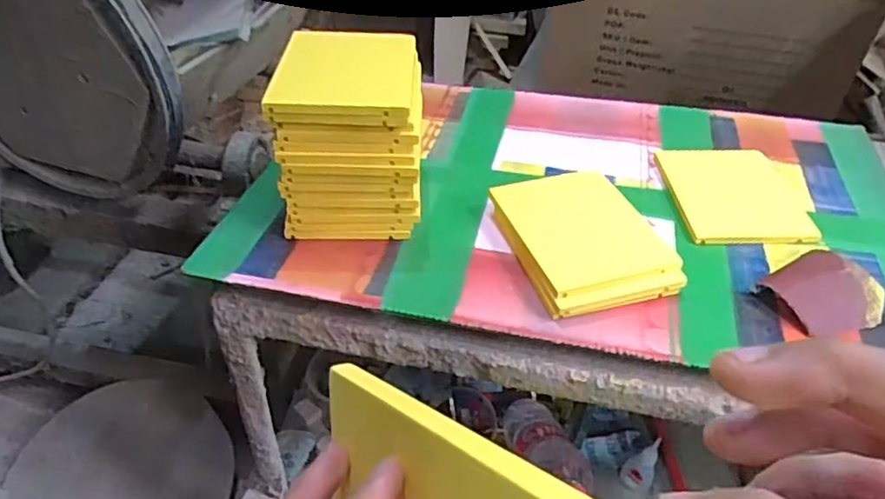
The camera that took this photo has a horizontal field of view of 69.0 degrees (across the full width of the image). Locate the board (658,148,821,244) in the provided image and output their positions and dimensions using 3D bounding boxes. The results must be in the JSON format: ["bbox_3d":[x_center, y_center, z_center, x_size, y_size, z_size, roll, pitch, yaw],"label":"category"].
[{"bbox_3d":[0.277,-0.056,0.616,0.117,0.009,0.150,2,41,-2],"label":"board"}]

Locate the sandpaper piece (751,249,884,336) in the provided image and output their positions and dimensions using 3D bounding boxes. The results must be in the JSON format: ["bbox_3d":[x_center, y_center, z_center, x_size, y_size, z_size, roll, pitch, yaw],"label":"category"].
[{"bbox_3d":[0.296,0.032,0.498,0.080,0.019,0.073,-22,47,-26],"label":"sandpaper piece"}]

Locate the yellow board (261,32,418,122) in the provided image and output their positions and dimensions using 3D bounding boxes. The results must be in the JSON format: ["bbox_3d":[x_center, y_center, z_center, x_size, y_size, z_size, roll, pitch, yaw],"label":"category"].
[{"bbox_3d":[-0.080,-0.147,0.534,0.110,0.014,0.132,2,41,-2],"label":"yellow board"}]

